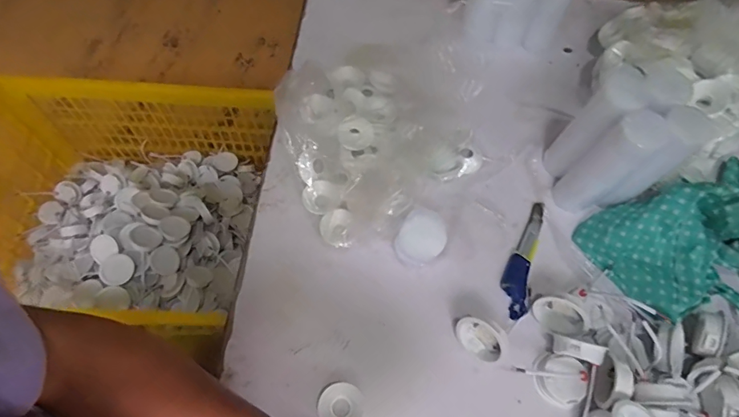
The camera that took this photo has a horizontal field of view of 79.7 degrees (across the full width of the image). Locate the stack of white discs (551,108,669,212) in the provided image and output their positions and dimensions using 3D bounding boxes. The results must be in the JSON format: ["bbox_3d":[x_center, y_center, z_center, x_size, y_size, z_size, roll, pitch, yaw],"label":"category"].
[{"bbox_3d":[0.344,-0.060,0.643,0.060,0.202,0.063,-5,63,-6],"label":"stack of white discs"}]

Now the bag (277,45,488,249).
[{"bbox_3d":[0.020,-0.132,0.717,0.316,0.104,0.319,-22,65,-14],"label":"bag"}]

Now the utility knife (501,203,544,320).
[{"bbox_3d":[0.233,0.071,0.675,0.041,0.011,0.193,18,62,6],"label":"utility knife"}]

